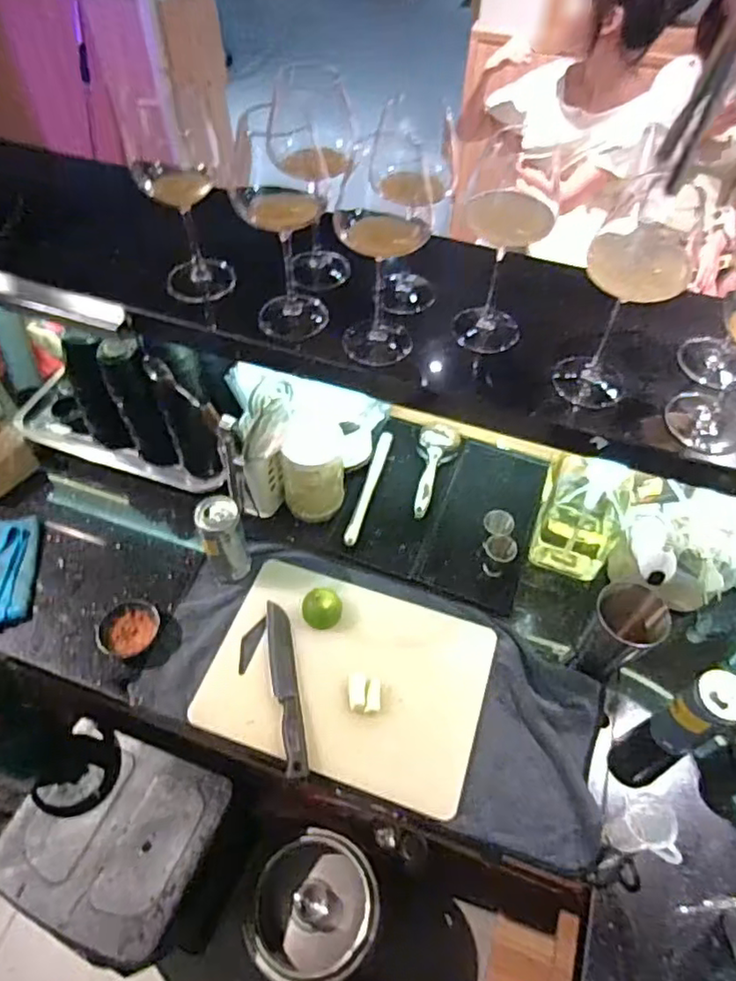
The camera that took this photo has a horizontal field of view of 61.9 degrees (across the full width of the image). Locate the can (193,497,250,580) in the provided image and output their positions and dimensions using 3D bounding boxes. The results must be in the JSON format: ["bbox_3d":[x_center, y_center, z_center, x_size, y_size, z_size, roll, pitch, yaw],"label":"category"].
[{"bbox_3d":[-0.197,0.069,0.841,0.058,0.124,0.060,-14,55,-11],"label":"can"}]

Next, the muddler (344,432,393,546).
[{"bbox_3d":[0.004,-0.009,0.982,0.021,0.015,0.232,14,54,9],"label":"muddler"}]

